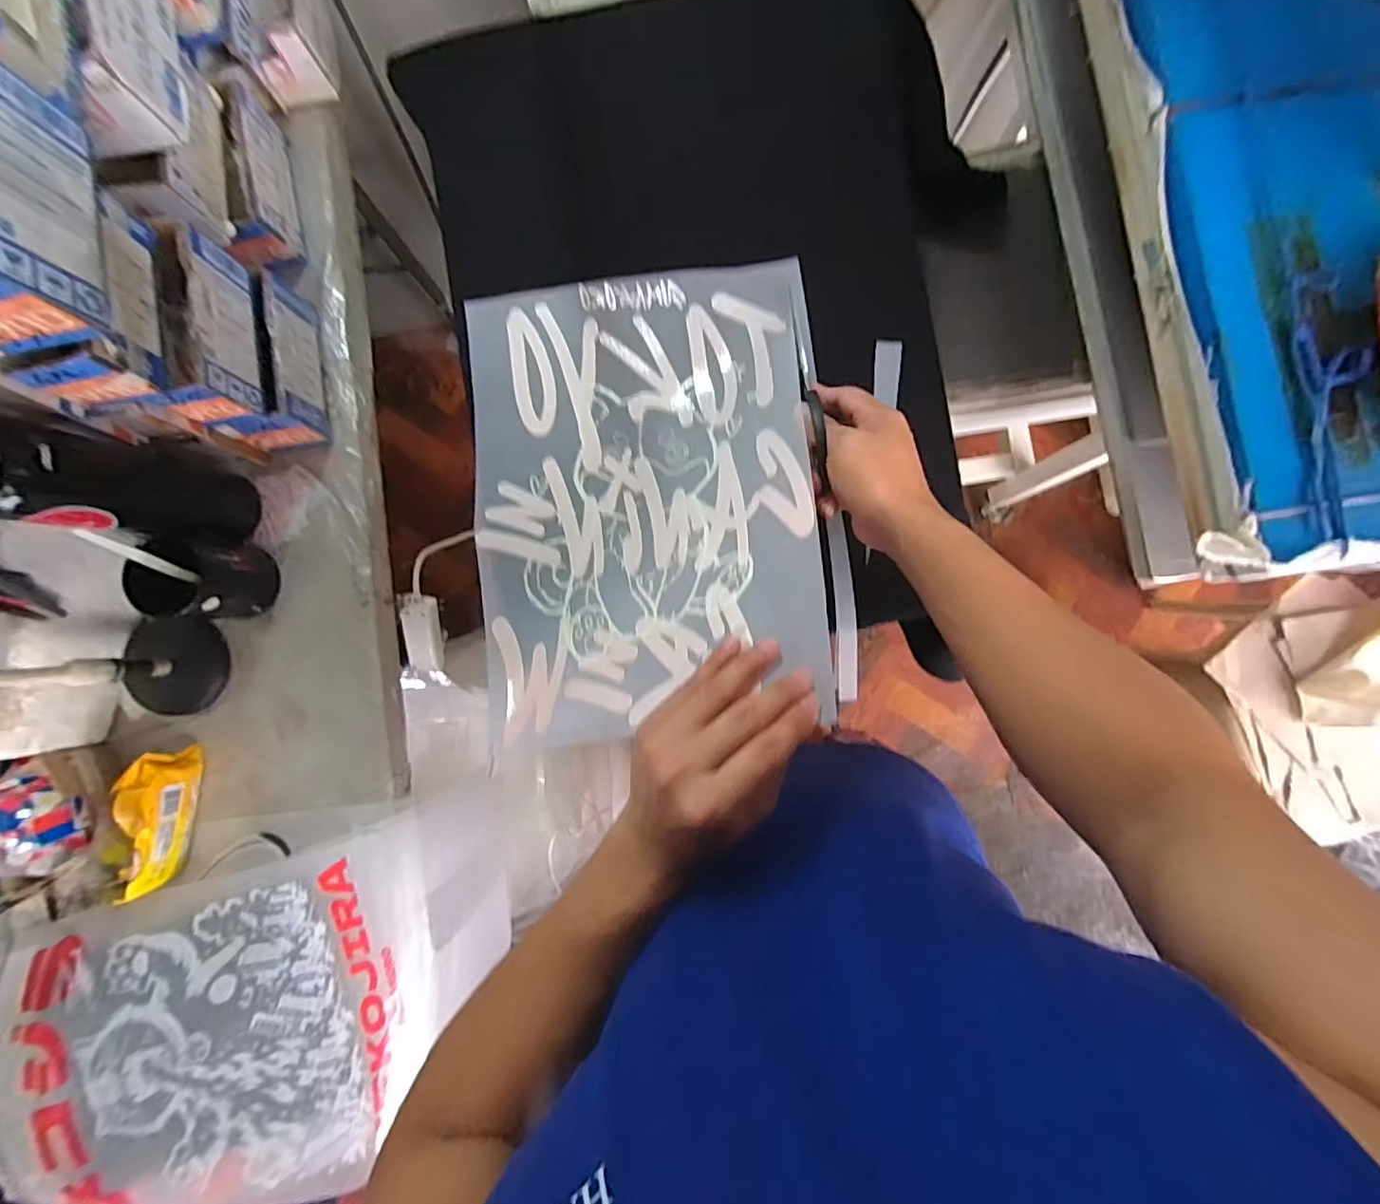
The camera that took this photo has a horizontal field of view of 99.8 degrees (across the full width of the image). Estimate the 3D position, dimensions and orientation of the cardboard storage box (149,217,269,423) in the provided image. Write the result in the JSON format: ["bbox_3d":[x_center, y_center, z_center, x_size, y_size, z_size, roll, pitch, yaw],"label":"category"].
[{"bbox_3d":[-0.437,-0.247,0.522,0.057,0.074,0.150,-3,86,2],"label":"cardboard storage box"}]

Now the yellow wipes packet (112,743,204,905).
[{"bbox_3d":[-0.539,0.224,0.601,0.043,0.074,0.140,1,87,2],"label":"yellow wipes packet"}]

